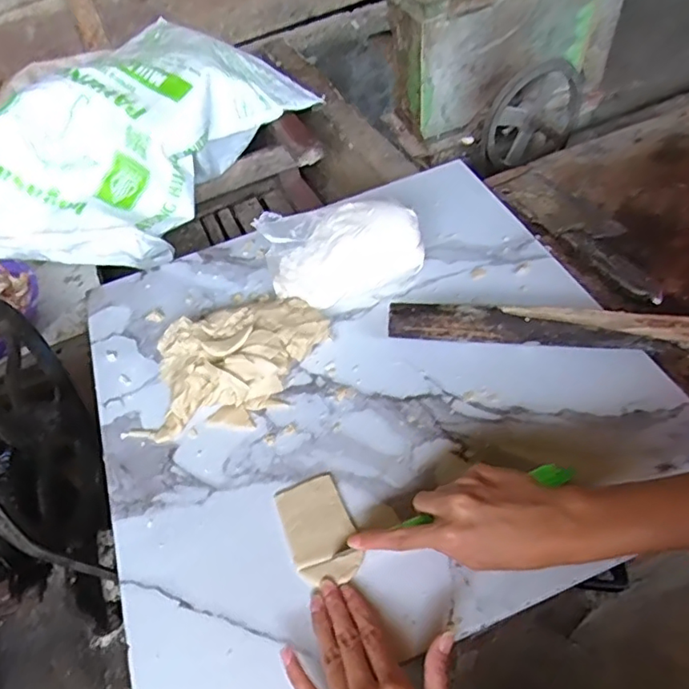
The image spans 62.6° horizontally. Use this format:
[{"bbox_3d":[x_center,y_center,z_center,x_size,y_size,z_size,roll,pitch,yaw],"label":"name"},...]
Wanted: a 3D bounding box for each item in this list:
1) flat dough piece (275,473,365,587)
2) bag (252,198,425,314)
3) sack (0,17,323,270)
[{"bbox_3d":[-0.020,0.147,0.454,0.053,0.006,0.086,-21,53,-11],"label":"flat dough piece"},{"bbox_3d":[0.001,-0.093,0.584,0.156,0.083,0.071,-16,52,-7],"label":"bag"},{"bbox_3d":[-0.392,-0.393,1.065,0.396,0.212,0.681,23,57,22],"label":"sack"}]

